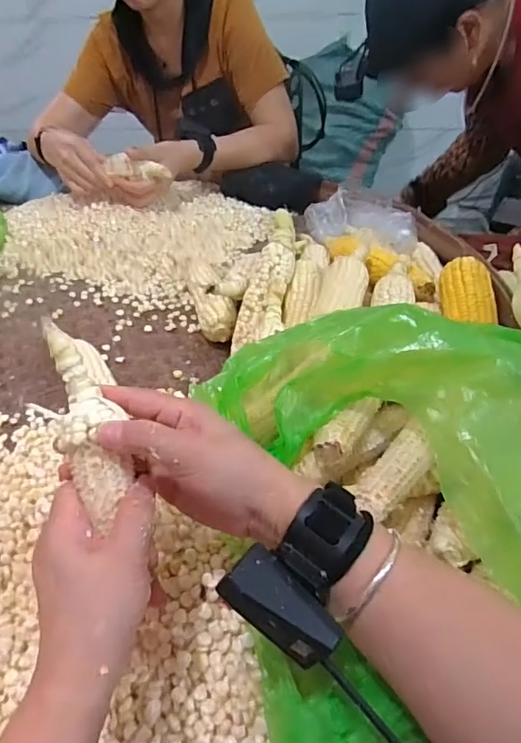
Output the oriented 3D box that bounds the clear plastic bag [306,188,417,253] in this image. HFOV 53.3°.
[{"bbox_3d":[0.167,-0.243,0.817,0.185,0.050,0.126,26,49,27],"label":"clear plastic bag"}]

